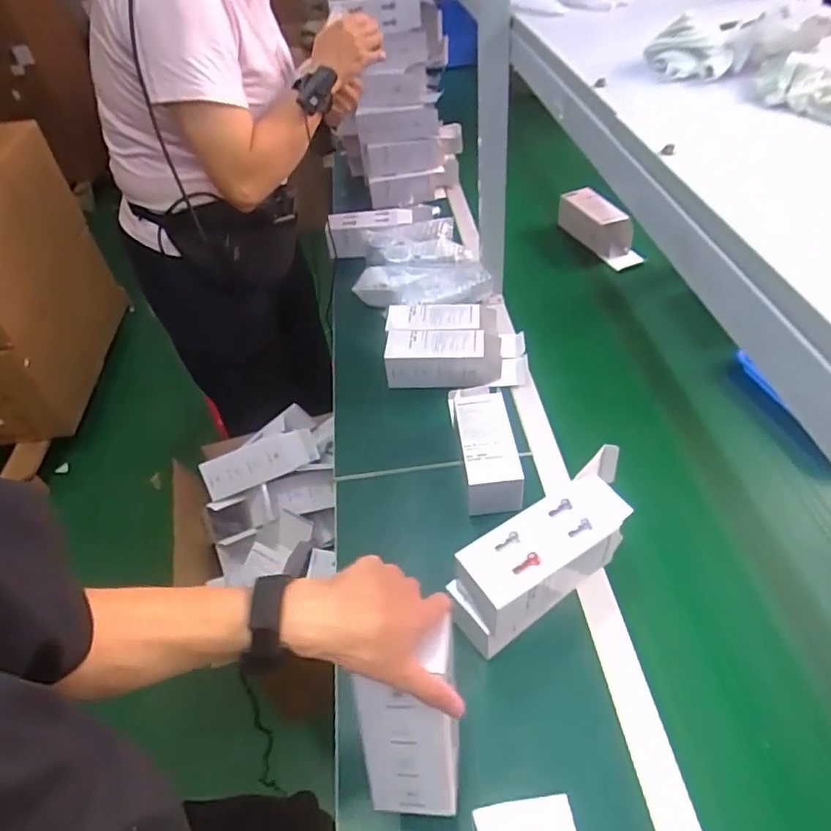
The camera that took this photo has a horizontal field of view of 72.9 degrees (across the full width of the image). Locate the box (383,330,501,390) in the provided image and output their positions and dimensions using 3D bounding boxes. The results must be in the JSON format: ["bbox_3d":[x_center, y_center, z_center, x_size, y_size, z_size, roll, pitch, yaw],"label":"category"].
[{"bbox_3d":[0.050,-0.099,0.975,0.197,0.066,0.086,-1,47,5],"label":"box"}]

